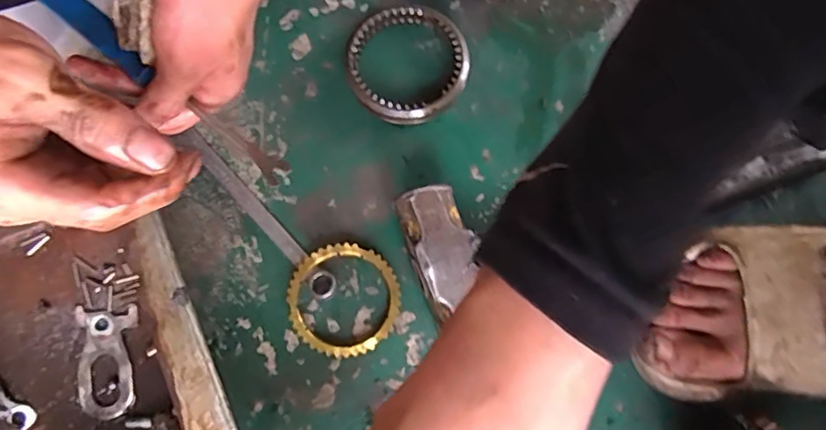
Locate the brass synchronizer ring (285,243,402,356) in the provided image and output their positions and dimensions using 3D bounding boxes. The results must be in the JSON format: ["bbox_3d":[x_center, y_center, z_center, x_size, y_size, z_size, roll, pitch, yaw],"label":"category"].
[{"bbox_3d":[-0.049,0.060,0.407,0.077,0.015,0.077,0,77,-1],"label":"brass synchronizer ring"}]

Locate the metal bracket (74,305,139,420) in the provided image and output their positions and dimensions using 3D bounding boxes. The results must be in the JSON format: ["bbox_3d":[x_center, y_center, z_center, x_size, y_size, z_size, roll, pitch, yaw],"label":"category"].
[{"bbox_3d":[-0.209,0.100,0.389,0.038,0.010,0.072,0,77,-1],"label":"metal bracket"}]

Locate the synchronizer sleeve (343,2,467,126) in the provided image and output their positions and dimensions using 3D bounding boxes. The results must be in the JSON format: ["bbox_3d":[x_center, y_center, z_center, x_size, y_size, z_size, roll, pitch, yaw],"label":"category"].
[{"bbox_3d":[-0.006,-0.117,0.445,0.091,0.024,0.095,0,77,-1],"label":"synchronizer sleeve"}]

